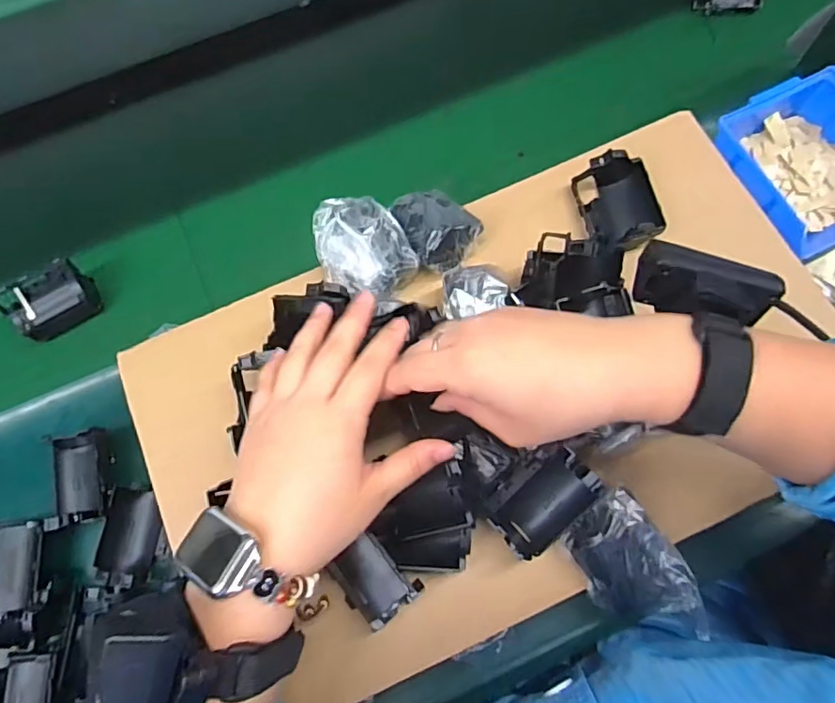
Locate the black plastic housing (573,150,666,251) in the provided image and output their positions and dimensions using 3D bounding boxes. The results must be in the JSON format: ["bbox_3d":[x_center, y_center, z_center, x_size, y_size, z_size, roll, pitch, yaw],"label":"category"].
[{"bbox_3d":[0.158,-0.115,0.429,0.048,0.028,0.074,-14,69,-2],"label":"black plastic housing"}]

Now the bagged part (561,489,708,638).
[{"bbox_3d":[0.136,0.137,0.346,0.052,0.031,0.092,-37,72,-10],"label":"bagged part"}]

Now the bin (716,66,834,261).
[{"bbox_3d":[0.330,-0.159,0.478,0.129,0.058,0.133,-24,70,-6],"label":"bin"}]

